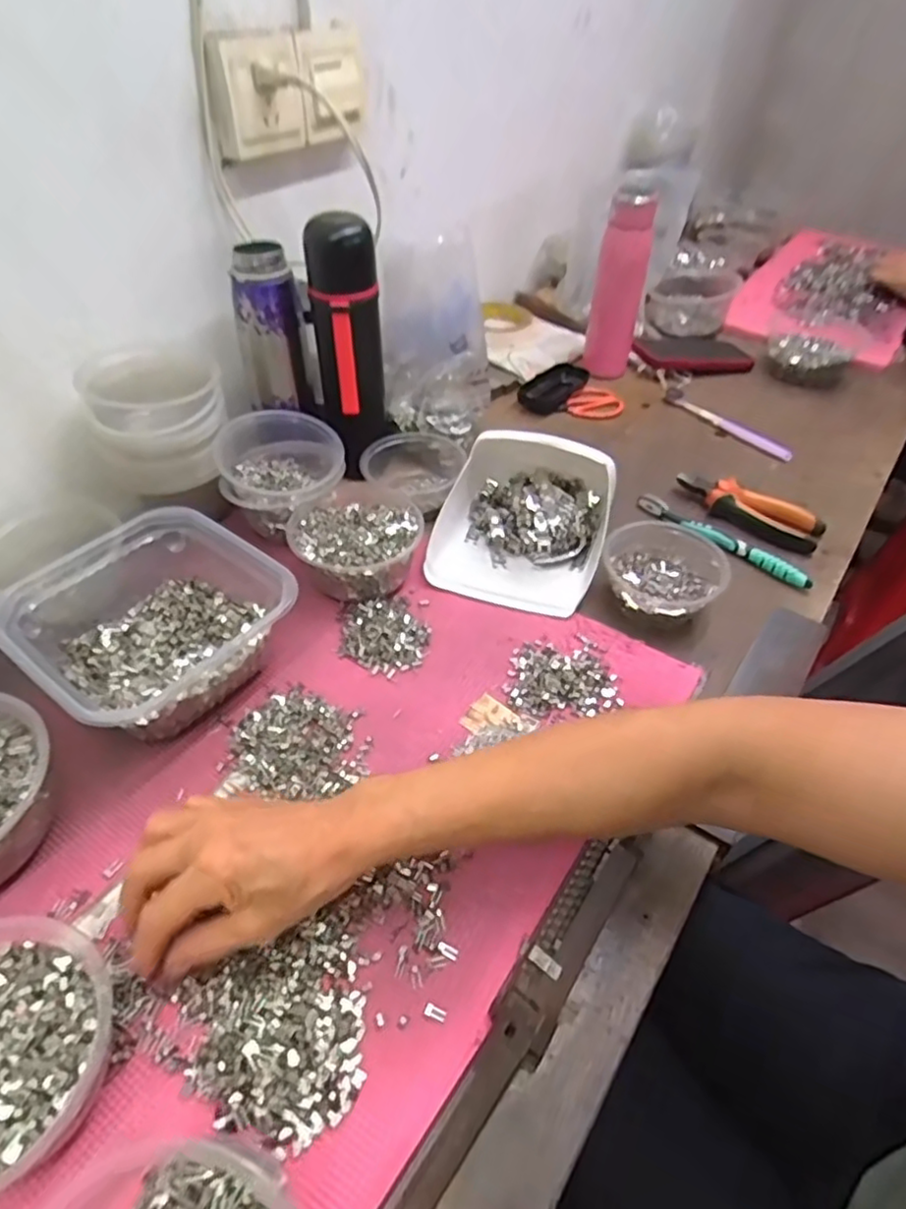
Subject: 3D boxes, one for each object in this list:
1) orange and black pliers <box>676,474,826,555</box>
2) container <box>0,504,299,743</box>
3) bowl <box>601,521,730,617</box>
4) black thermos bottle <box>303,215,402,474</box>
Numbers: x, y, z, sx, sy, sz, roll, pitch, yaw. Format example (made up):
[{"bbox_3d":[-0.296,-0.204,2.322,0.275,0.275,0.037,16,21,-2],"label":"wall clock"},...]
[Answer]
[{"bbox_3d":[0.308,-0.101,0.684,0.147,0.018,0.059,19,48,17],"label":"orange and black pliers"},{"bbox_3d":[-0.245,0.012,0.517,0.196,0.079,0.171,30,53,24],"label":"container"},{"bbox_3d":[0.188,-0.026,0.593,0.106,0.042,0.098,1,47,-1],"label":"bowl"},{"bbox_3d":[-0.104,-0.247,0.649,0.081,0.226,0.083,-7,48,-7],"label":"black thermos bottle"}]

